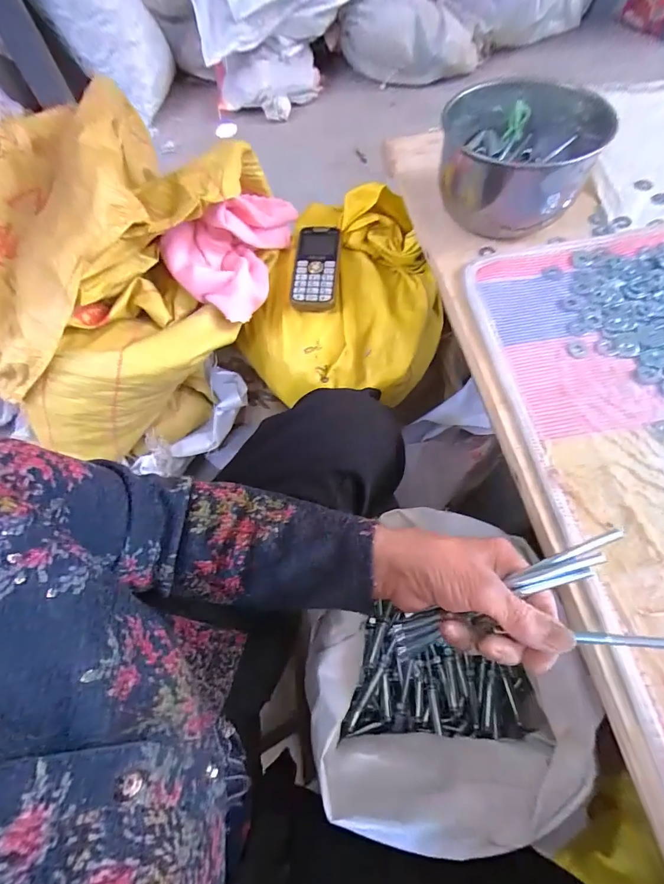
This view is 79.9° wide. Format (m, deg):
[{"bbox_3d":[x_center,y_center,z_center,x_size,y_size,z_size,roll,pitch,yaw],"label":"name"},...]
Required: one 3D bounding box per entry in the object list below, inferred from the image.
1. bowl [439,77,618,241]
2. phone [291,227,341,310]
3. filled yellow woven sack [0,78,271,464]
[{"bbox_3d":[0.209,-0.322,0.446,0.145,0.087,0.178,1,63,4],"label":"bowl"},{"bbox_3d":[-0.021,-0.227,0.512,0.056,0.014,0.125,2,73,5],"label":"phone"},{"bbox_3d":[-0.288,-0.197,0.523,0.348,0.284,0.323,8,65,8],"label":"filled yellow woven sack"}]

